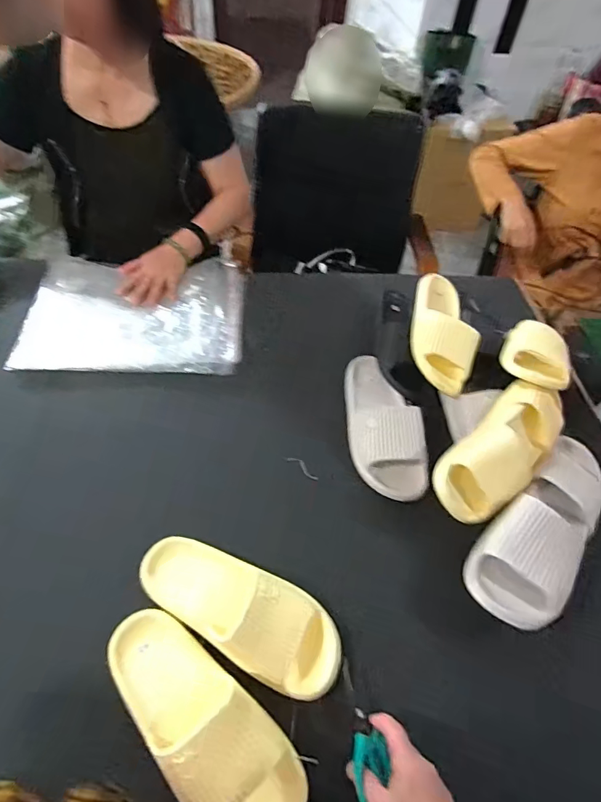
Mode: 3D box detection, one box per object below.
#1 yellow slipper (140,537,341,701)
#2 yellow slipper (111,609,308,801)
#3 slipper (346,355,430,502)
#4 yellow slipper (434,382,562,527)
[{"bbox_3d":[-0.076,0.251,0.535,0.270,0.067,0.105,24,56,14],"label":"yellow slipper"},{"bbox_3d":[-0.108,0.336,0.467,0.097,0.079,0.261,-37,63,-26],"label":"yellow slipper"},{"bbox_3d":[0.138,0.026,0.720,0.112,0.057,0.263,1,53,-3],"label":"slipper"},{"bbox_3d":[0.304,0.060,0.641,0.107,0.076,0.292,40,61,23],"label":"yellow slipper"}]

